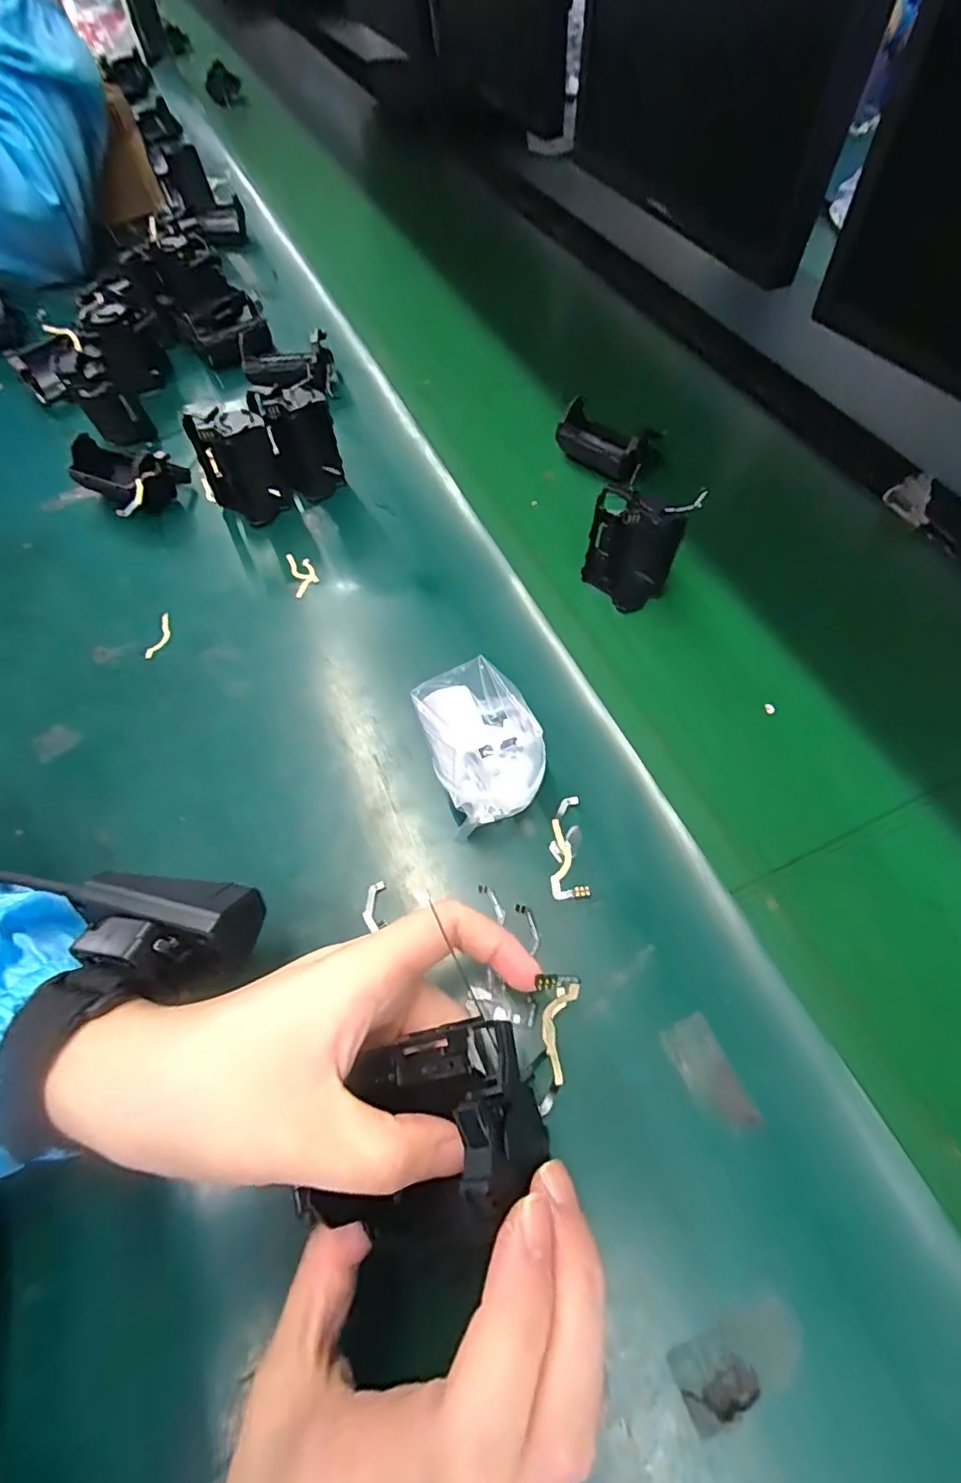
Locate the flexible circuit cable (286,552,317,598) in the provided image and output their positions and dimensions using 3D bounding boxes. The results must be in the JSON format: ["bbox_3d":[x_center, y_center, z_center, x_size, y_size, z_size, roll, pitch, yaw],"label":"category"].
[{"bbox_3d":[-0.125,-0.118,0.405,0.017,0.009,0.040,-15,60,-9],"label":"flexible circuit cable"}]

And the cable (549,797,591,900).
[{"bbox_3d":[0.044,0.054,0.295,0.018,0.005,0.052,-2,59,0],"label":"cable"}]

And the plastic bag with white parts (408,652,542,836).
[{"bbox_3d":[0.004,0.002,0.298,0.061,0.059,0.063,-19,61,-9],"label":"plastic bag with white parts"}]

